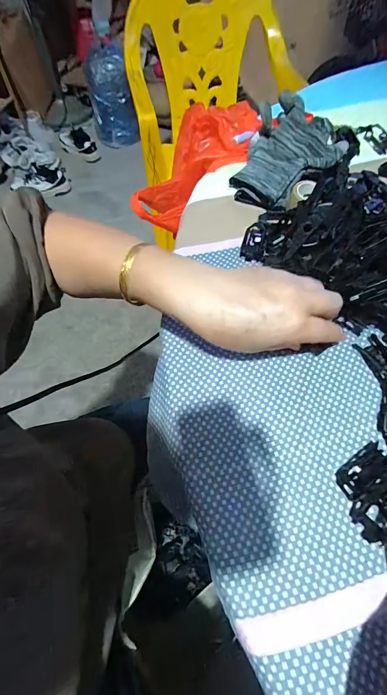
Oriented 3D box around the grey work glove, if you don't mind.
[{"bbox_3d":[0.114,-0.227,0.382,0.107,0.059,0.152,22,64,14],"label":"grey work glove"}]

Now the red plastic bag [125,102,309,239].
[{"bbox_3d":[0.009,-0.244,0.438,0.118,0.065,0.225,16,62,11],"label":"red plastic bag"}]

